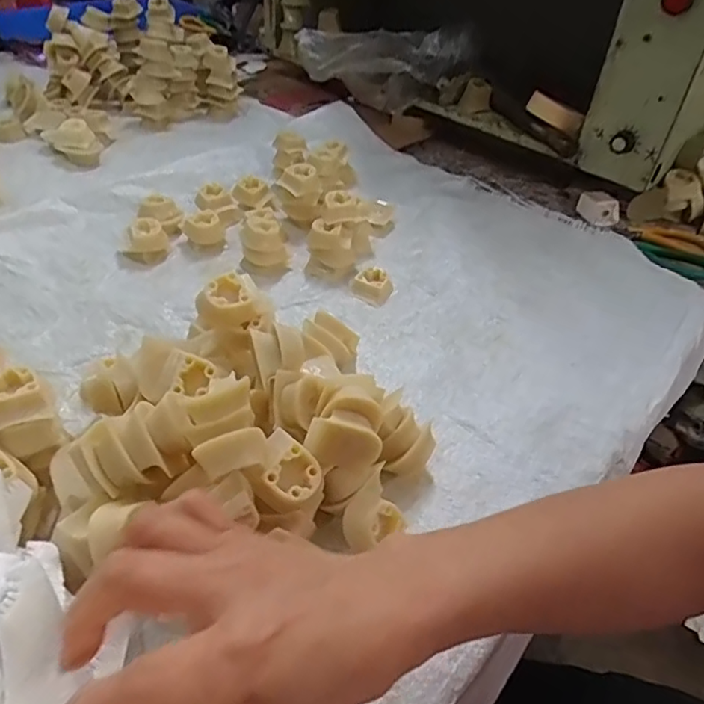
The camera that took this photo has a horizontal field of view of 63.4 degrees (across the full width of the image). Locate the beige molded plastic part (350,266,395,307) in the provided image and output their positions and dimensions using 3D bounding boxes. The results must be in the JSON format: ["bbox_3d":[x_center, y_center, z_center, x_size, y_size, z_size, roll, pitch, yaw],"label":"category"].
[{"bbox_3d":[0.022,-0.069,0.572,0.036,0.019,0.037,24,45,19],"label":"beige molded plastic part"}]

